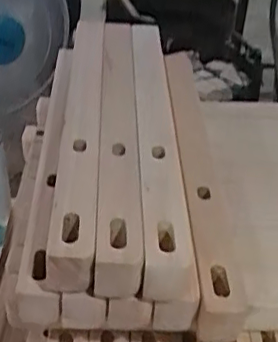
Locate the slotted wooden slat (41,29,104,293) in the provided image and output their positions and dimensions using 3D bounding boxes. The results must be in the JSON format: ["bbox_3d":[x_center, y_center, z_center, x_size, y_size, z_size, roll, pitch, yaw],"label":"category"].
[{"bbox_3d":[-0.057,-0.048,0.582,0.042,0.043,0.410,2,35,-2],"label":"slotted wooden slat"}]

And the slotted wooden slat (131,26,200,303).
[{"bbox_3d":[0.010,-0.045,0.586,0.045,0.044,0.413,0,35,-4],"label":"slotted wooden slat"}]

